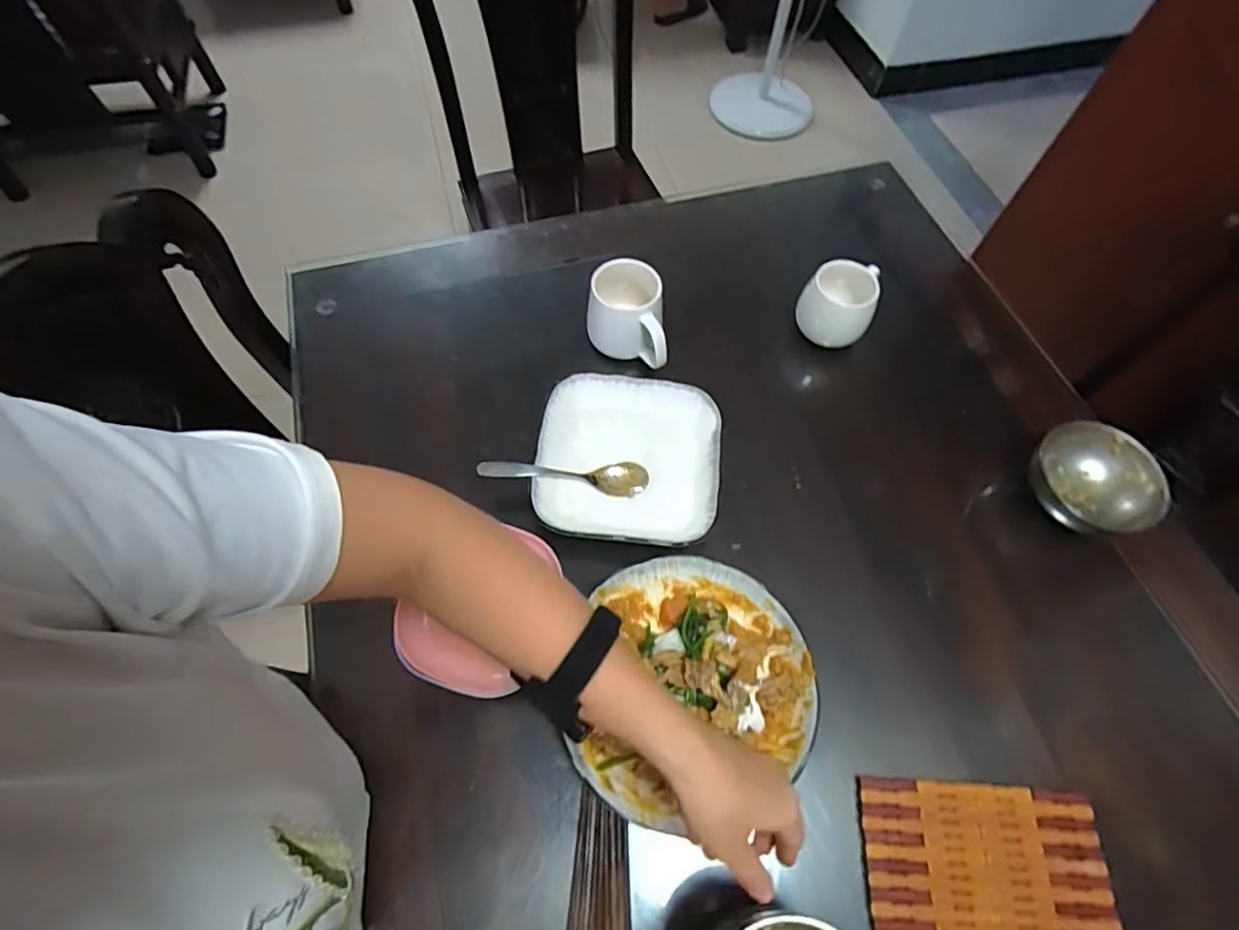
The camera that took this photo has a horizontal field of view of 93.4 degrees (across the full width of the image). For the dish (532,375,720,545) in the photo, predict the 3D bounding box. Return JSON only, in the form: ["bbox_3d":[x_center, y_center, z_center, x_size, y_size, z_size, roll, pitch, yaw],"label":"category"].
[{"bbox_3d":[0.009,-0.003,0.646,0.192,0.047,0.194,5,63,2],"label":"dish"}]

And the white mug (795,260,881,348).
[{"bbox_3d":[0.266,-0.203,0.719,0.083,0.078,0.078,15,63,7],"label":"white mug"}]

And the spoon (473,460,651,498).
[{"bbox_3d":[-0.056,0.013,0.617,0.177,0.024,0.034,4,61,-20],"label":"spoon"}]

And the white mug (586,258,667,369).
[{"bbox_3d":[0.005,-0.170,0.696,0.089,0.091,0.110,-4,63,-3],"label":"white mug"}]

